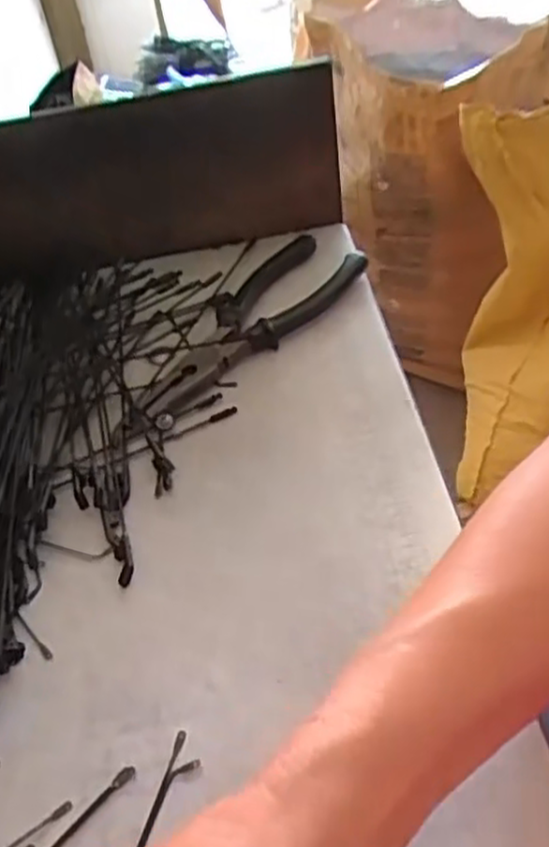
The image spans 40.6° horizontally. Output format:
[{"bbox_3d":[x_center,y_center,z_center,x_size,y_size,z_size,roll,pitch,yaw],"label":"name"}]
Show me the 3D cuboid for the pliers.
[{"bbox_3d":[-0.025,-0.064,0.462,0.181,0.026,0.061,-37,53,-25],"label":"pliers"}]

